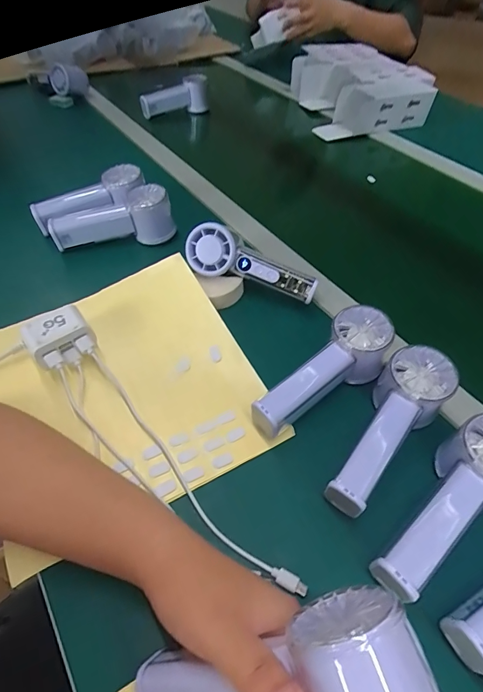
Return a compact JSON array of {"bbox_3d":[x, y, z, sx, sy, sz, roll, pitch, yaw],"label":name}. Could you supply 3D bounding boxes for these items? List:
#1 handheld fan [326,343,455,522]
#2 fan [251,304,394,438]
[{"bbox_3d":[0.121,0.068,0.314,0.055,0.059,0.146,30,56,21],"label":"handheld fan"},{"bbox_3d":[0.078,0.027,0.345,0.146,0.056,0.052,-37,61,-27],"label":"fan"}]

